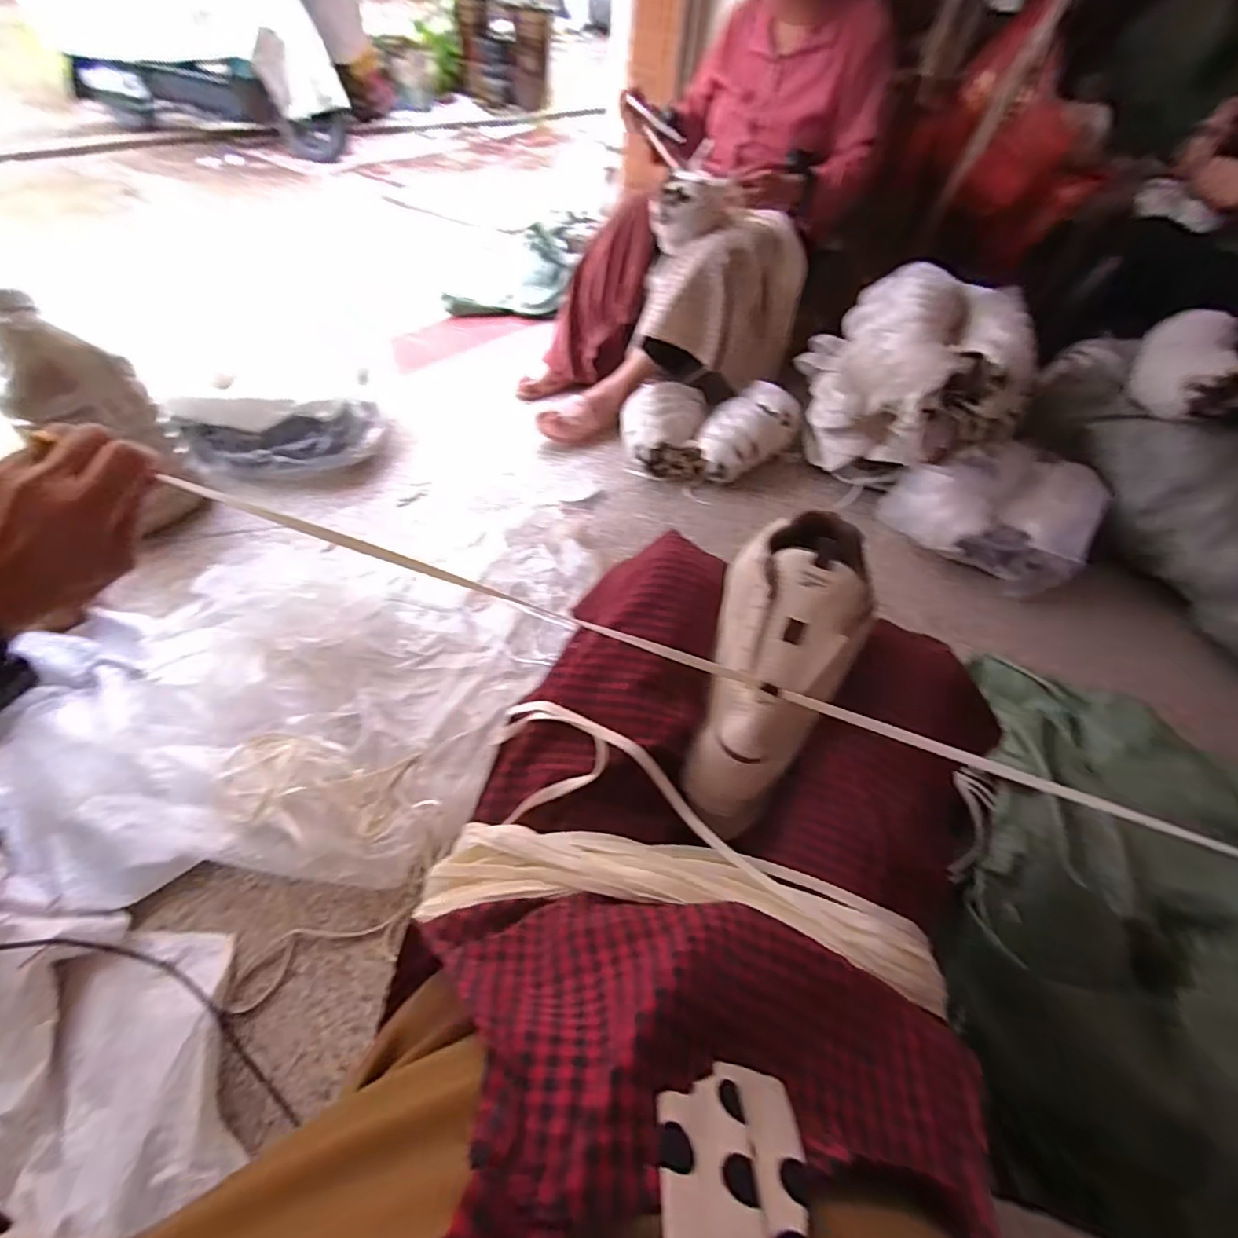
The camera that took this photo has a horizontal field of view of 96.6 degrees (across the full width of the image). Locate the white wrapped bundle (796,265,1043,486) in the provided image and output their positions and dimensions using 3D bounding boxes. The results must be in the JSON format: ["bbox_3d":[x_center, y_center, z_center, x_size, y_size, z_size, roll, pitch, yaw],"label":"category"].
[{"bbox_3d":[0.625,-0.506,1.194,0.385,0.327,0.325,6,51,-1],"label":"white wrapped bundle"}]

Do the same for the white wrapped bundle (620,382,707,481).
[{"bbox_3d":[0.107,-0.456,1.302,0.201,0.156,0.222,6,51,0],"label":"white wrapped bundle"}]

